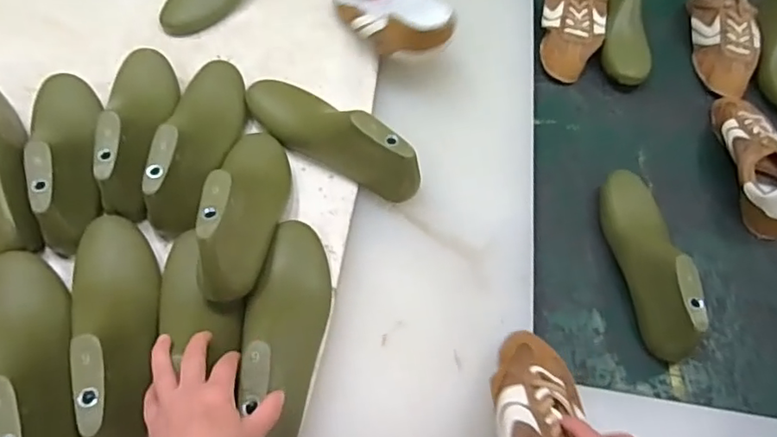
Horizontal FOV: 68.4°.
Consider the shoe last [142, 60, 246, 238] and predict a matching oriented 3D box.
[{"bbox_3d":[-0.228,-0.104,0.700,0.075,0.096,0.272,5,58,0],"label":"shoe last"}]

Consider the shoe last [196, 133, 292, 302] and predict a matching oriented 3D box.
[{"bbox_3d":[-0.158,-0.022,0.631,0.073,0.102,0.259,4,32,-1],"label":"shoe last"}]

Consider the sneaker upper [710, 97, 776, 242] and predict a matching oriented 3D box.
[{"bbox_3d":[0.528,-0.093,0.825,0.098,0.068,0.252,0,58,-3],"label":"sneaker upper"}]

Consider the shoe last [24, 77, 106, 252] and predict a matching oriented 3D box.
[{"bbox_3d":[-0.382,-0.087,0.677,0.070,0.102,0.255,-15,60,-12],"label":"shoe last"}]

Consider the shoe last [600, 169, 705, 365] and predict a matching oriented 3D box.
[{"bbox_3d":[0.315,0.041,0.706,0.063,0.090,0.252,3,58,-1],"label":"shoe last"}]

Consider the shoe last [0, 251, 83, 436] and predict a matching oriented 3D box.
[{"bbox_3d":[-0.331,0.124,0.530,0.079,0.091,0.251,-28,64,-18],"label":"shoe last"}]

